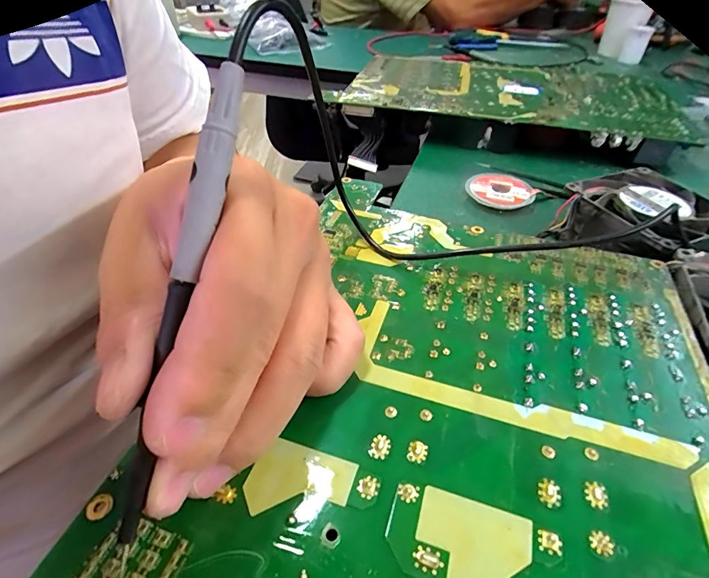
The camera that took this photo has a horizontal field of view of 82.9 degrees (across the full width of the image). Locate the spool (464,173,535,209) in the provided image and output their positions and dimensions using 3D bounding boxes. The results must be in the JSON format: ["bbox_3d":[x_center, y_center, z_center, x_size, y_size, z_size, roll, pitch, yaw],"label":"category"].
[{"bbox_3d":[0.120,-0.082,0.330,0.046,0.010,0.045,2,40,-1],"label":"spool"}]

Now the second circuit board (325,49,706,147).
[{"bbox_3d":[0.170,-0.236,0.455,0.331,0.011,0.233,13,41,12],"label":"second circuit board"}]

